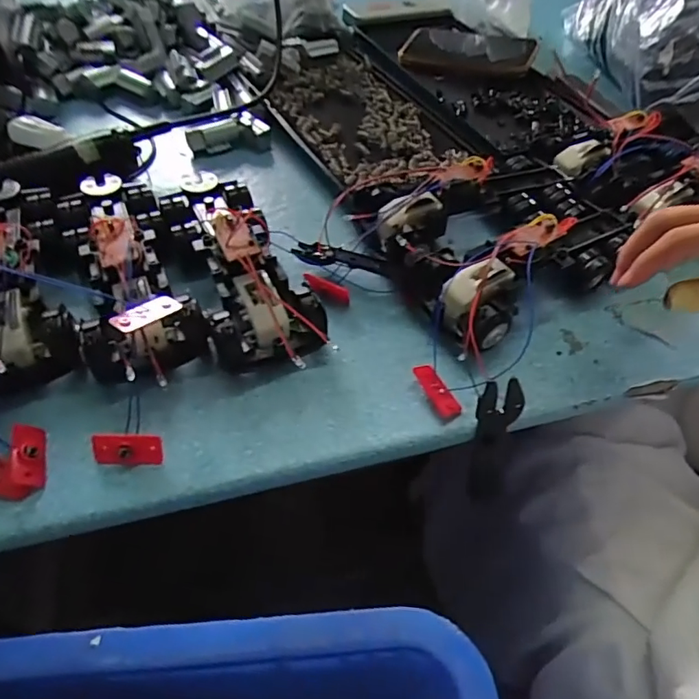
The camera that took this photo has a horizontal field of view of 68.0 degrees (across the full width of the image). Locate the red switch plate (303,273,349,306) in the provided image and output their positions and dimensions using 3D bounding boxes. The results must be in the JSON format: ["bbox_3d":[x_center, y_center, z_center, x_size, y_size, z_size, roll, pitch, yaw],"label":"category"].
[{"bbox_3d":[-0.019,-0.045,0.383,0.039,0.014,0.012,31,57,22],"label":"red switch plate"}]

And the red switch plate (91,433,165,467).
[{"bbox_3d":[-0.127,0.057,0.294,0.038,0.019,0.011,0,20,-3],"label":"red switch plate"}]

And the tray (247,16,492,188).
[{"bbox_3d":[-0.007,-0.297,0.593,0.173,0.022,0.360,-16,53,-13],"label":"tray"}]

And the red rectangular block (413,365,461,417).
[{"bbox_3d":[0.055,0.027,0.332,0.013,0.010,0.039,-21,55,-17],"label":"red rectangular block"}]

